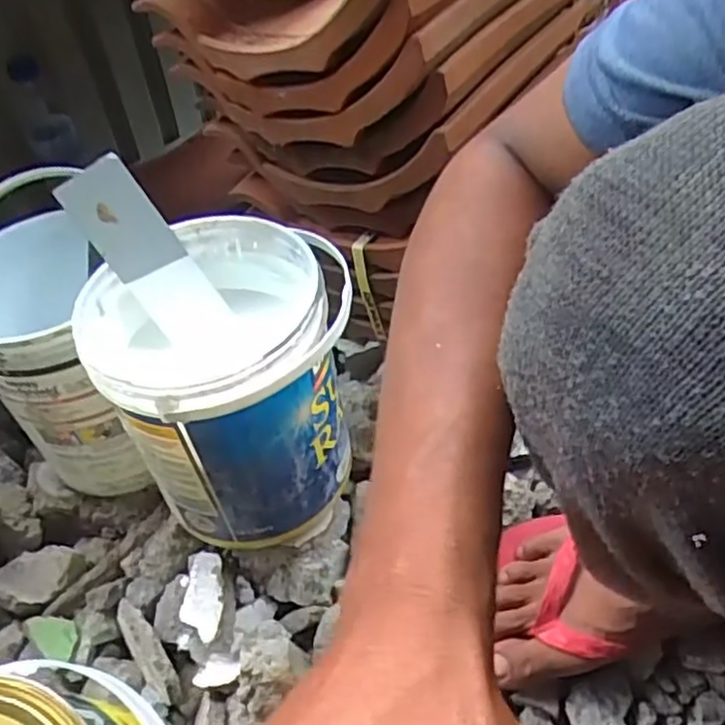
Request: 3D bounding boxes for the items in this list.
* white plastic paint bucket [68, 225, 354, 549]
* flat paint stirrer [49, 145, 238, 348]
[{"bbox_3d":[-0.097,0.011,0.544,0.170,0.180,0.185,-1,53,1],"label":"white plastic paint bucket"},{"bbox_3d":[-0.163,-0.081,0.535,0.055,0.149,0.011,-45,33,-22],"label":"flat paint stirrer"}]

